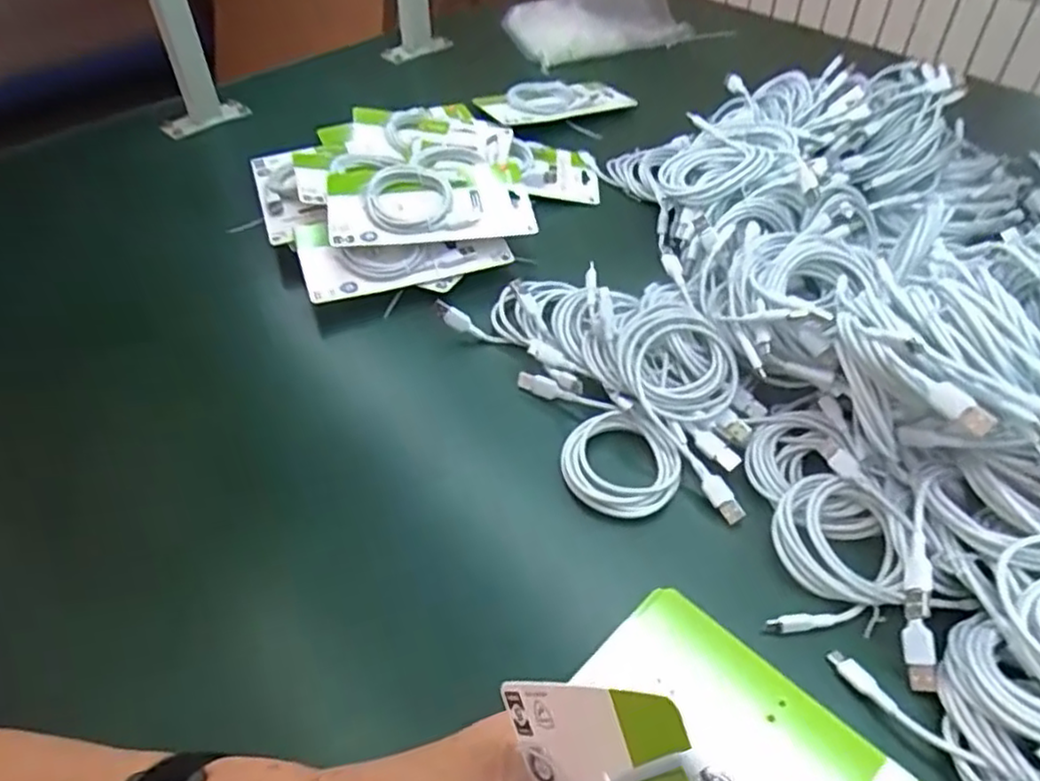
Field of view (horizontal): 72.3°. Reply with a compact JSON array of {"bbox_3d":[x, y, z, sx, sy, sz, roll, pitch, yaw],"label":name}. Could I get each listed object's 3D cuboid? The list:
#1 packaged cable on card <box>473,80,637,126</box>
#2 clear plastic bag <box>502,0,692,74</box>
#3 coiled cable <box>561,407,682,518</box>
[{"bbox_3d":[0.041,-0.350,0.866,0.170,0.026,0.101,-22,50,-19],"label":"packaged cable on card"},{"bbox_3d":[0.105,-0.485,0.941,0.224,0.080,0.084,-12,48,-11],"label":"clear plastic bag"},{"bbox_3d":[0.071,0.049,0.495,0.079,0.019,0.081,12,48,11],"label":"coiled cable"}]

